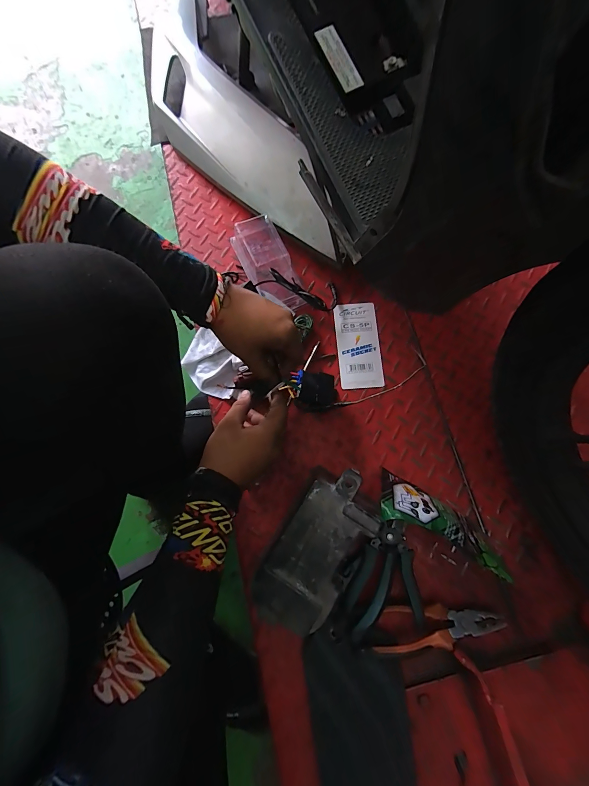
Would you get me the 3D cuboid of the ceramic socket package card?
[{"bbox_3d":[0.105,-0.079,0.525,0.070,0.004,0.146,-4,76,-1],"label":"ceramic socket package card"}]

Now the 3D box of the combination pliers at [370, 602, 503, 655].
[{"bbox_3d":[0.185,0.300,0.413,0.168,0.034,0.041,-3,76,-1],"label":"combination pliers"}]

